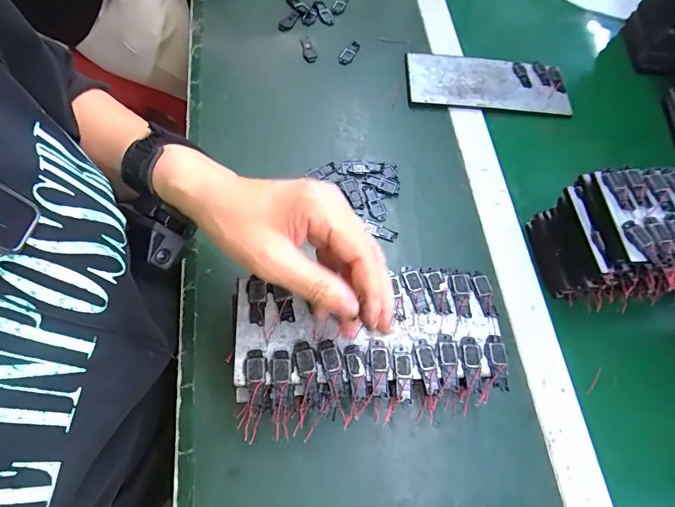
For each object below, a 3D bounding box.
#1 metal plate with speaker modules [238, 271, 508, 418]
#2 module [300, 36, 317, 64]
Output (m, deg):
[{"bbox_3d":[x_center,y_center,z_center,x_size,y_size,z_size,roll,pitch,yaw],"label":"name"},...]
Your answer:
[{"bbox_3d":[0.025,0.064,0.303,0.195,0.021,0.095,-4,66,-6],"label":"metal plate with speaker modules"},{"bbox_3d":[-0.036,-0.254,0.496,0.017,0.012,0.034,-9,68,-9],"label":"module"}]

